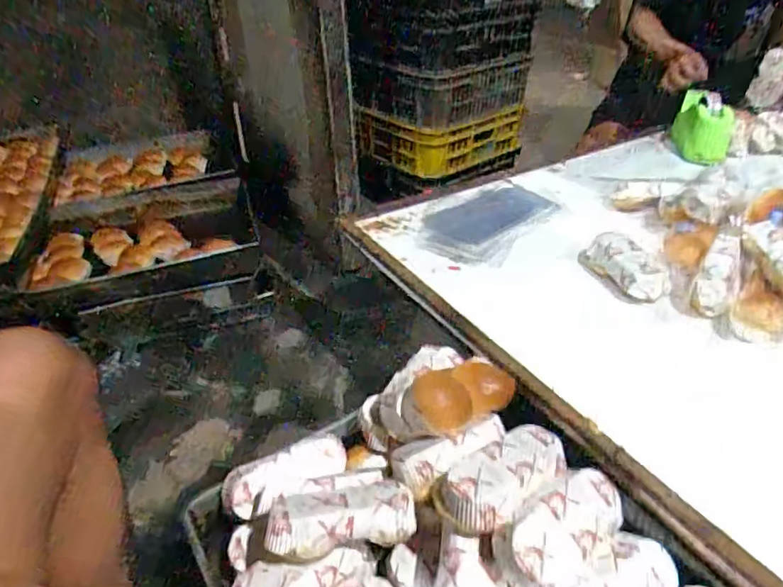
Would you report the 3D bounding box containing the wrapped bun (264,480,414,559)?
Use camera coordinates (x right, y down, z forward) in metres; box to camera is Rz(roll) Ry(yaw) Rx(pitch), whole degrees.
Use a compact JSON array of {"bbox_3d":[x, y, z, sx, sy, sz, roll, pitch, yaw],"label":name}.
[{"bbox_3d":[-0.049,0.214,0.547,0.138,0.041,0.064,-9,36,-10],"label":"wrapped bun"}]

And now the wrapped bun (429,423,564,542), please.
[{"bbox_3d":[0.111,0.181,0.558,0.147,0.050,0.070,-26,41,-30],"label":"wrapped bun"}]

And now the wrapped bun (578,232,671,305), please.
[{"bbox_3d":[0.353,-0.037,0.841,0.064,0.062,0.127,-18,38,-22],"label":"wrapped bun"}]

